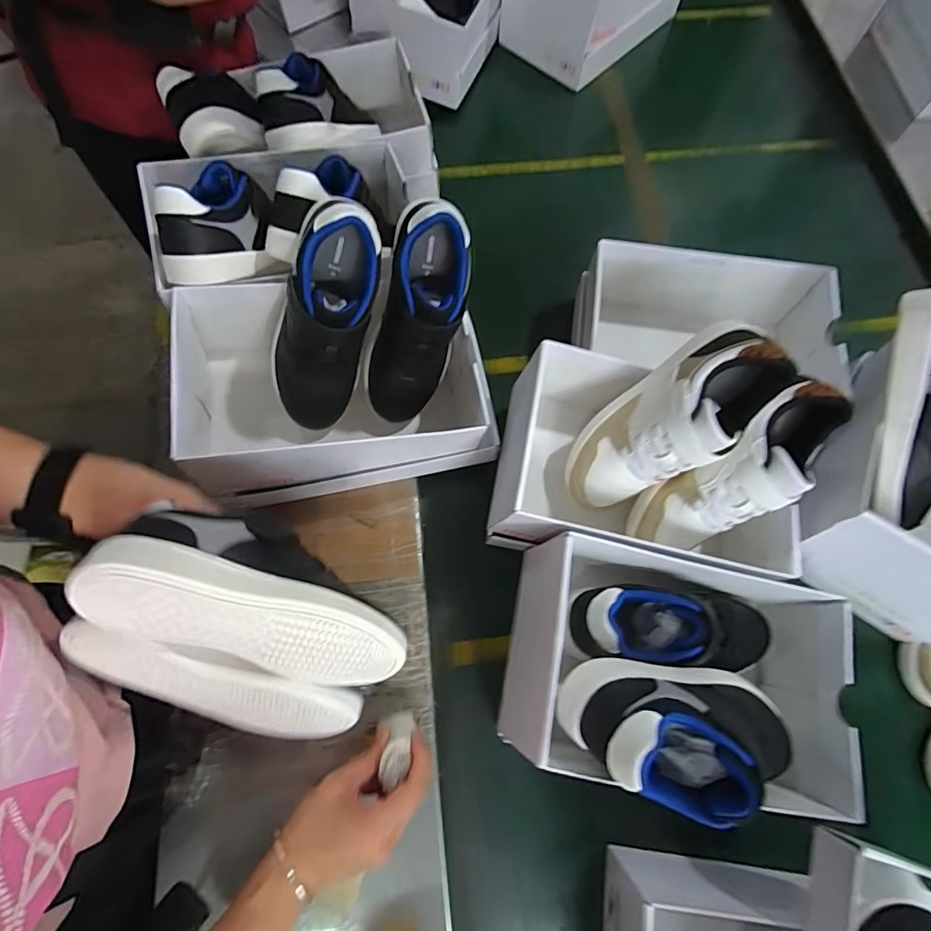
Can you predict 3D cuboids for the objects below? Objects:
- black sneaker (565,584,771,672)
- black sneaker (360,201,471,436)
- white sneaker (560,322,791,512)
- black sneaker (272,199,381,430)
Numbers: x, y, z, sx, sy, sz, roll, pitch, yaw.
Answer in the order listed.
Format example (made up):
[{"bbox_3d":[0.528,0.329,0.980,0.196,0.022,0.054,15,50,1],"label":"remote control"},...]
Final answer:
[{"bbox_3d":[0.215,0.157,0.461,0.220,0.094,0.070,10,70,-17],"label":"black sneaker"},{"bbox_3d":[-0.047,-0.142,0.482,0.082,0.214,0.082,26,28,8],"label":"black sneaker"},{"bbox_3d":[0.197,-0.037,0.467,0.230,0.098,0.107,-41,72,24],"label":"white sneaker"},{"bbox_3d":[-0.138,-0.127,0.459,0.085,0.079,0.209,23,116,8],"label":"black sneaker"}]

